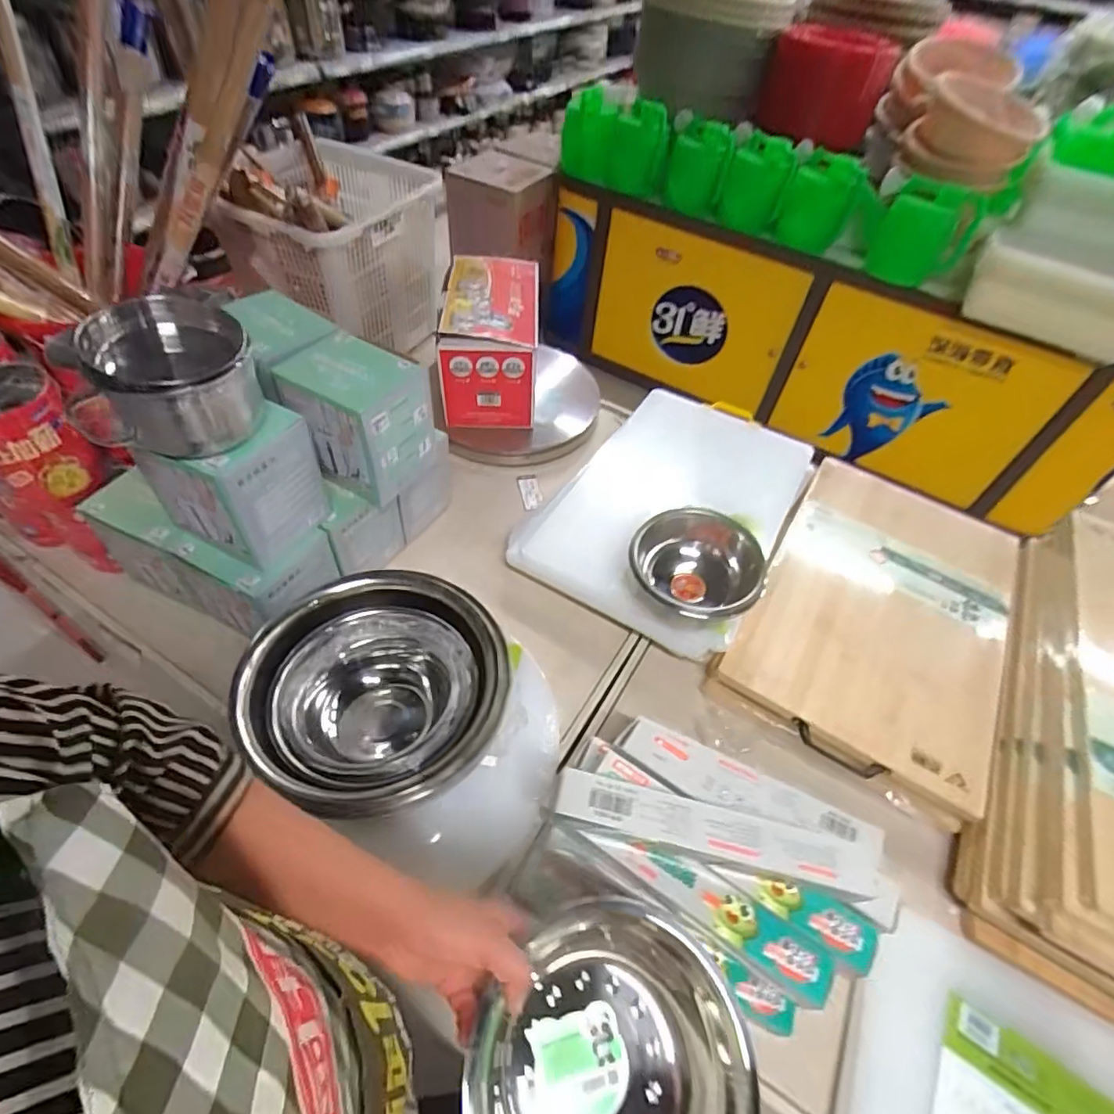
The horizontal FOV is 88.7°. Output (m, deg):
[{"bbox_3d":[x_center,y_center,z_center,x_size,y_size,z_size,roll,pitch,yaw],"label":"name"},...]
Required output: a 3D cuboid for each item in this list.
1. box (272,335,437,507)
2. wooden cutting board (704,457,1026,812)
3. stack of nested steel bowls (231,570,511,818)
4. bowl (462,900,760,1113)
[{"bbox_3d":[-0.275,-0.193,0.807,0.154,0.164,0.133,24,52,14],"label":"box"},{"bbox_3d":[0.519,0.077,0.909,0.365,0.048,0.562,30,57,16],"label":"wooden cutting board"},{"bbox_3d":[-0.202,0.151,0.676,0.253,0.114,0.271,16,50,8],"label":"stack of nested steel bowls"},{"bbox_3d":[0.036,0.350,0.388,0.188,0.080,0.186,3,50,-4],"label":"bowl"}]

